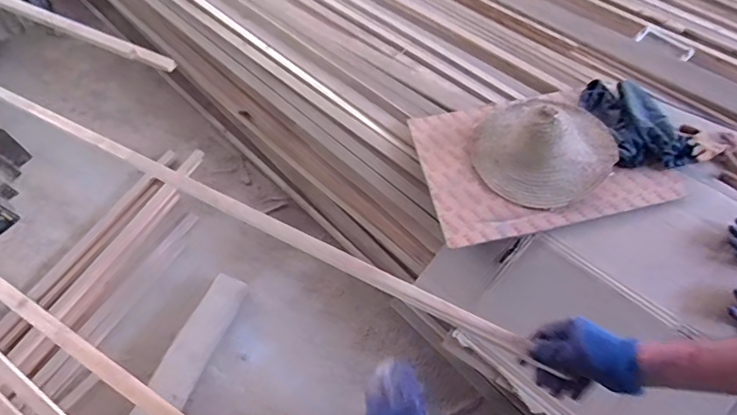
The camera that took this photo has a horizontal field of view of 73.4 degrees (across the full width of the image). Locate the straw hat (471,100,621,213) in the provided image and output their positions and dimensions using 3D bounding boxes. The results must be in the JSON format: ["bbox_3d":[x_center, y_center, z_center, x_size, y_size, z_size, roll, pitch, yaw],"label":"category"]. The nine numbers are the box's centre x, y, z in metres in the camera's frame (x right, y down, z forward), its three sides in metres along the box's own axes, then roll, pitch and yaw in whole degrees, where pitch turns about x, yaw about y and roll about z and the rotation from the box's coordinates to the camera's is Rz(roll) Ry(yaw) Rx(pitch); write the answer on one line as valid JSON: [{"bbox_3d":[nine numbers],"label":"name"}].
[{"bbox_3d":[0.498,-0.199,1.395,0.411,0.173,0.376,-34,62,-17],"label":"straw hat"}]

